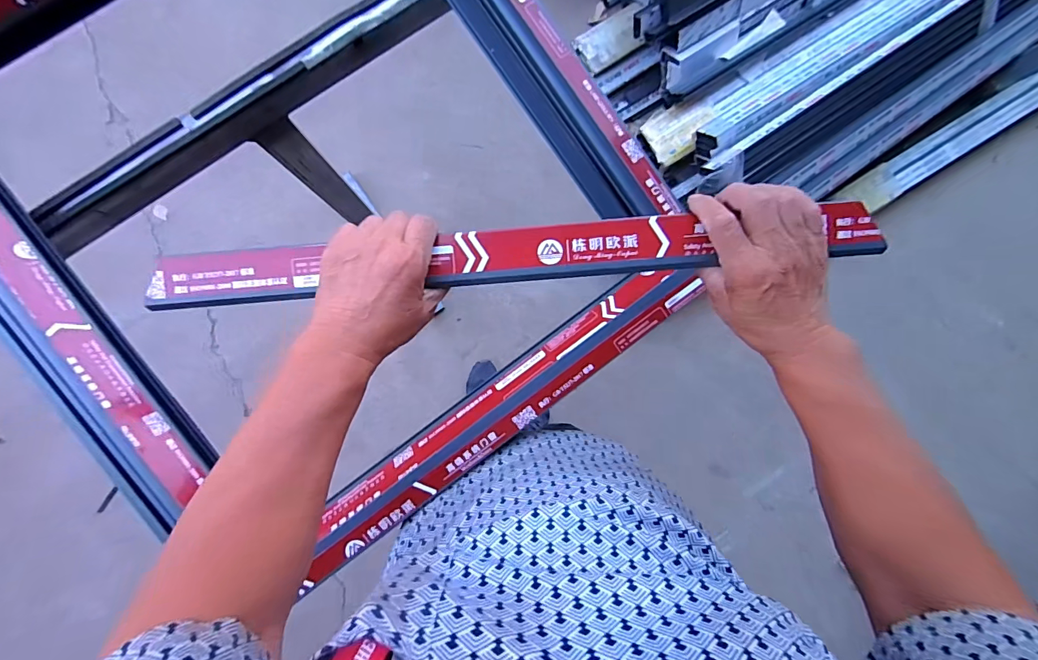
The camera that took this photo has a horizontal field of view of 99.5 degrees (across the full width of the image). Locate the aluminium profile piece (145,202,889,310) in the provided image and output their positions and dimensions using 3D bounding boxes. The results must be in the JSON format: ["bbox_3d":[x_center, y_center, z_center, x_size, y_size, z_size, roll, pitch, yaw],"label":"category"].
[{"bbox_3d":[-0.010,-0.066,0.397,0.645,0.018,0.046,-4,93,1],"label":"aluminium profile piece"}]

